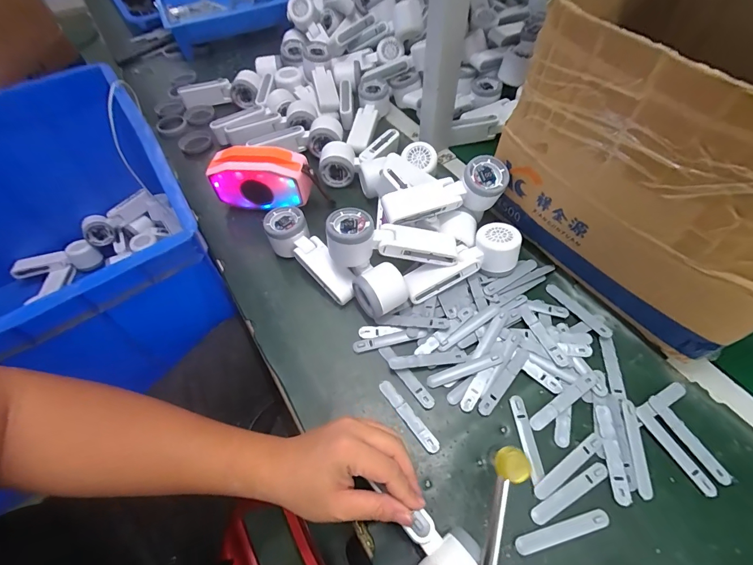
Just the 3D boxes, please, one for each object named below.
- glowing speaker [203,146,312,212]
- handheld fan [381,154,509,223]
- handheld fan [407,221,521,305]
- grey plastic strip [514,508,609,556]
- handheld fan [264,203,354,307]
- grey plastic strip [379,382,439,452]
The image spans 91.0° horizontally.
[{"bbox_3d":[-0.176,-0.159,0.565,0.149,0.082,0.054,5,57,4],"label":"glowing speaker"},{"bbox_3d":[0.089,-0.113,0.483,0.161,0.059,0.044,-16,58,-10],"label":"handheld fan"},{"bbox_3d":[0.115,-0.024,0.502,0.167,0.048,0.061,-25,58,-1],"label":"handheld fan"},{"bbox_3d":[0.179,0.241,0.357,0.094,0.004,0.015,-15,57,-5],"label":"grey plastic strip"},{"bbox_3d":[-0.093,-0.036,0.518,0.056,0.045,0.170,-38,77,-23],"label":"handheld fan"},{"bbox_3d":[0.036,0.150,0.419,0.015,0.004,0.094,-33,62,-19],"label":"grey plastic strip"}]

